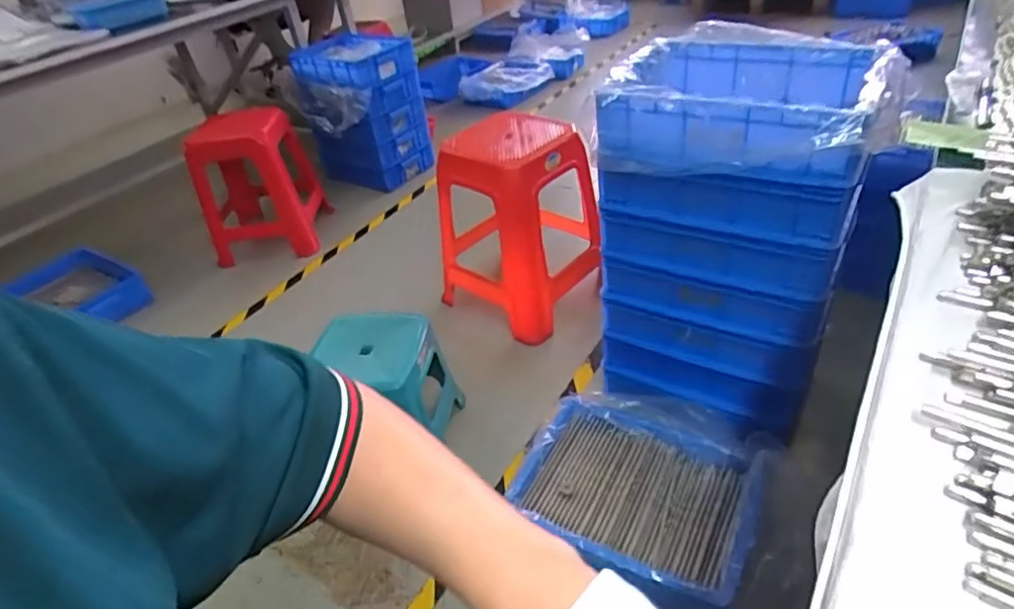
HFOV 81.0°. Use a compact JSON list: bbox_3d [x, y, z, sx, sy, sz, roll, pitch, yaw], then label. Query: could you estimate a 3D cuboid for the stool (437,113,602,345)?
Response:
[{"bbox_3d":[0.030,-0.235,1.641,0.410,0.456,0.379,21,47,34],"label":"stool"}]

